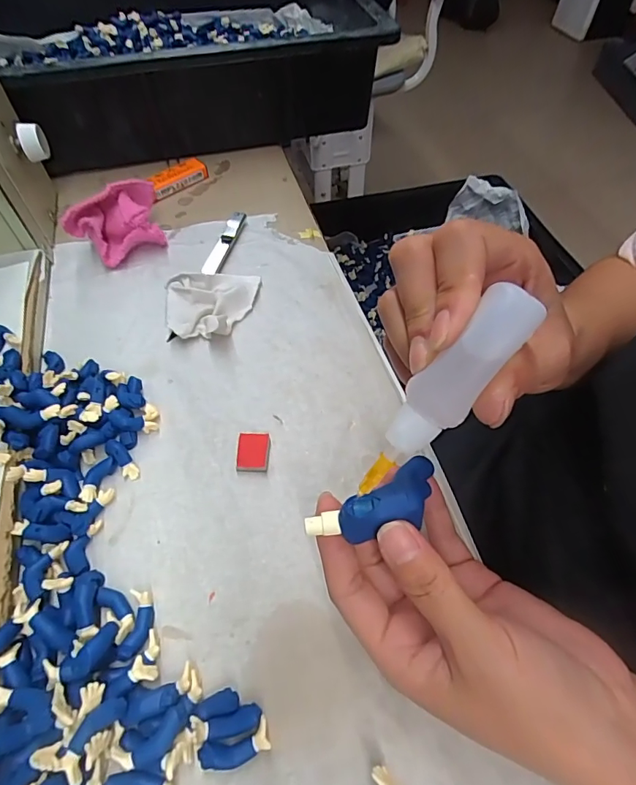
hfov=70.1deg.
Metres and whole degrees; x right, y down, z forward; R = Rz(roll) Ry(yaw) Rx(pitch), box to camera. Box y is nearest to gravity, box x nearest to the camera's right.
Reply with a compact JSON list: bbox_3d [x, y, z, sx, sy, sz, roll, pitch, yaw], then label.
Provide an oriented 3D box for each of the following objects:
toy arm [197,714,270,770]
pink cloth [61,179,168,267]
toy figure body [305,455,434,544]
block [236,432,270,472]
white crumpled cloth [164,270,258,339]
[{"bbox_3d":[-0.034,0.147,0.187,0.028,0.007,0.012,-18,57,-12],"label":"toy arm"},{"bbox_3d":[-0.157,-0.134,0.362,0.077,0.043,0.045,-32,61,-19],"label":"pink cloth"},{"bbox_3d":[0.023,0.045,0.176,0.053,0.012,0.017,-30,58,5],"label":"toy figure body"},{"bbox_3d":[-0.038,0.035,0.266,0.018,0.006,0.023,0,55,0],"label":"block"},{"bbox_3d":[-0.079,-0.068,0.329,0.059,0.019,0.069,11,56,8],"label":"white crumpled cloth"}]

